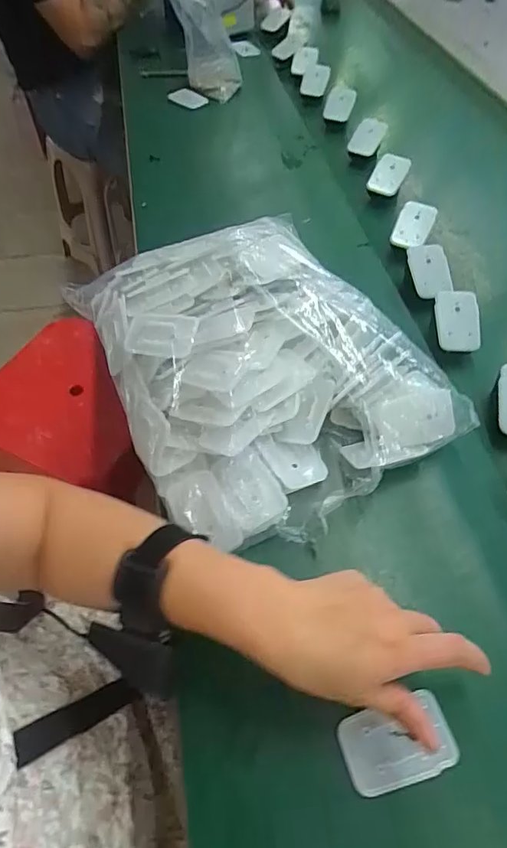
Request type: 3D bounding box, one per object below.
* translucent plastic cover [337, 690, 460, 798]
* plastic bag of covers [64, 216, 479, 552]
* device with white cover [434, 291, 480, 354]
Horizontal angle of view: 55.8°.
[{"bbox_3d":[0.093,0.205,0.309,0.070,0.007,0.044,-16,55,-6],"label":"translucent plastic cover"},{"bbox_3d":[-0.009,-0.061,0.458,0.253,0.091,0.336,-27,60,-19],"label":"plastic bag of covers"},{"bbox_3d":[0.216,-0.110,0.508,0.042,0.016,0.067,-4,78,21],"label":"device with white cover"}]

